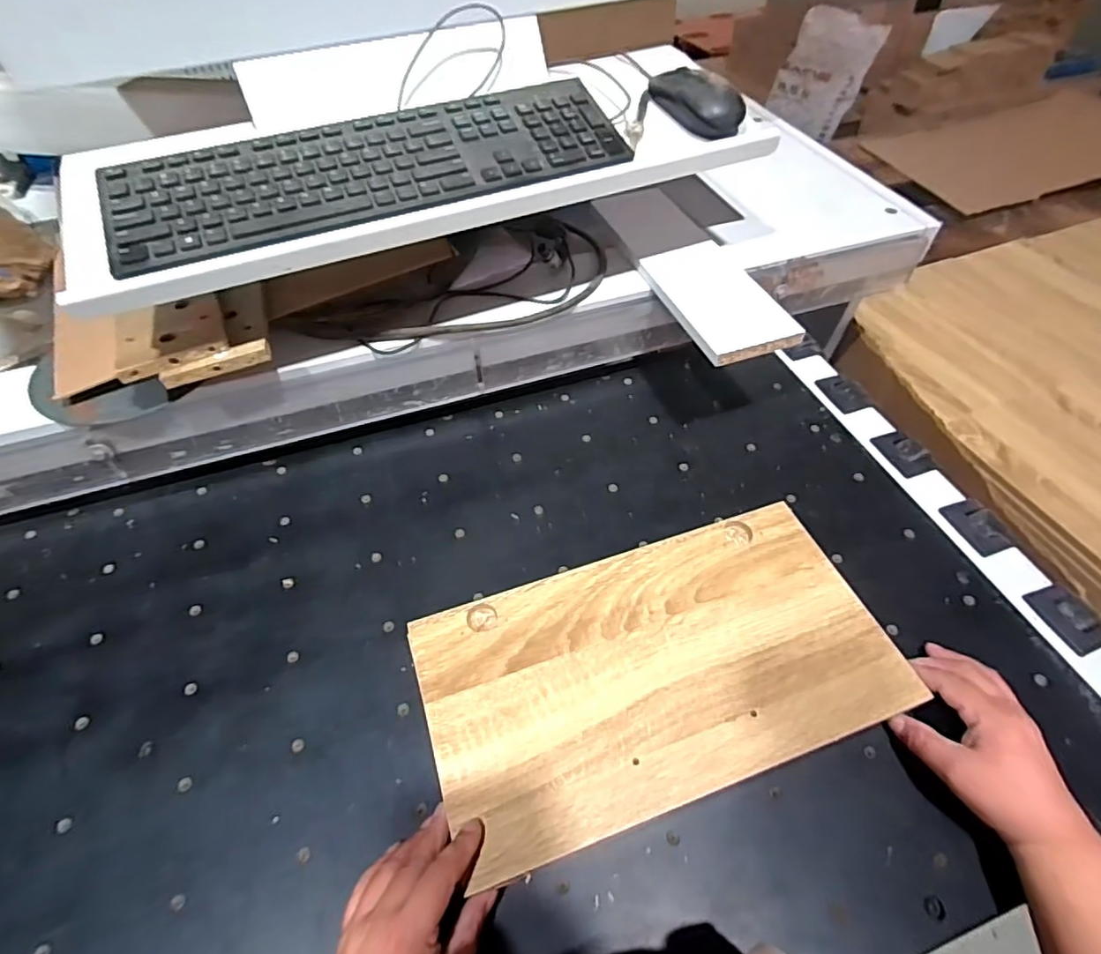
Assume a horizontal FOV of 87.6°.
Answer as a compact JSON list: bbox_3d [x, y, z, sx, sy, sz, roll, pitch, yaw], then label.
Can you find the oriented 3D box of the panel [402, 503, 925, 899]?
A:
[{"bbox_3d":[0.084,0.147,0.456,0.355,0.009,0.194,-16,52,-11],"label":"panel"}]

